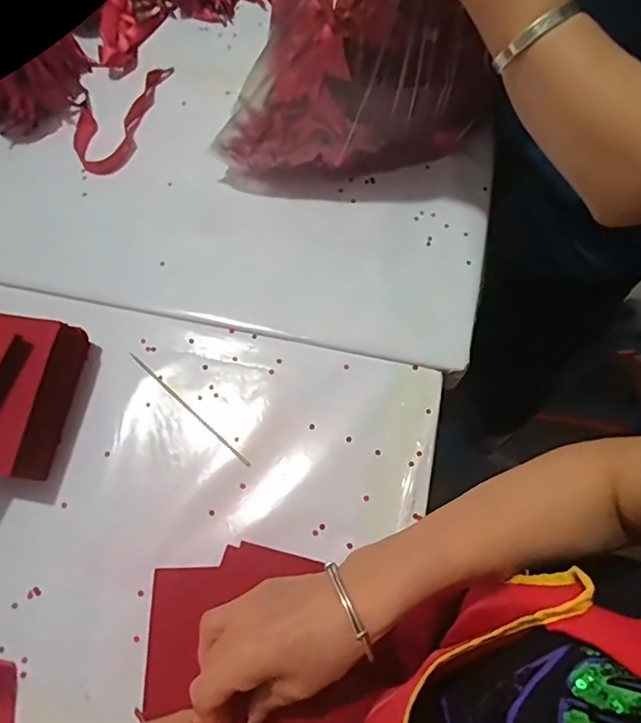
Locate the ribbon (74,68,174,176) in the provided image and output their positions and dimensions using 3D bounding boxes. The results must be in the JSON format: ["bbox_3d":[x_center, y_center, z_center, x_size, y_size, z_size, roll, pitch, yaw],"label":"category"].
[{"bbox_3d":[-0.242,-0.291,0.624,0.081,0.011,0.164,11,70,5],"label":"ribbon"}]

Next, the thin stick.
[{"bbox_3d":[-0.127,0.044,0.507,0.163,0.004,0.004,40,75,14],"label":"thin stick"}]

